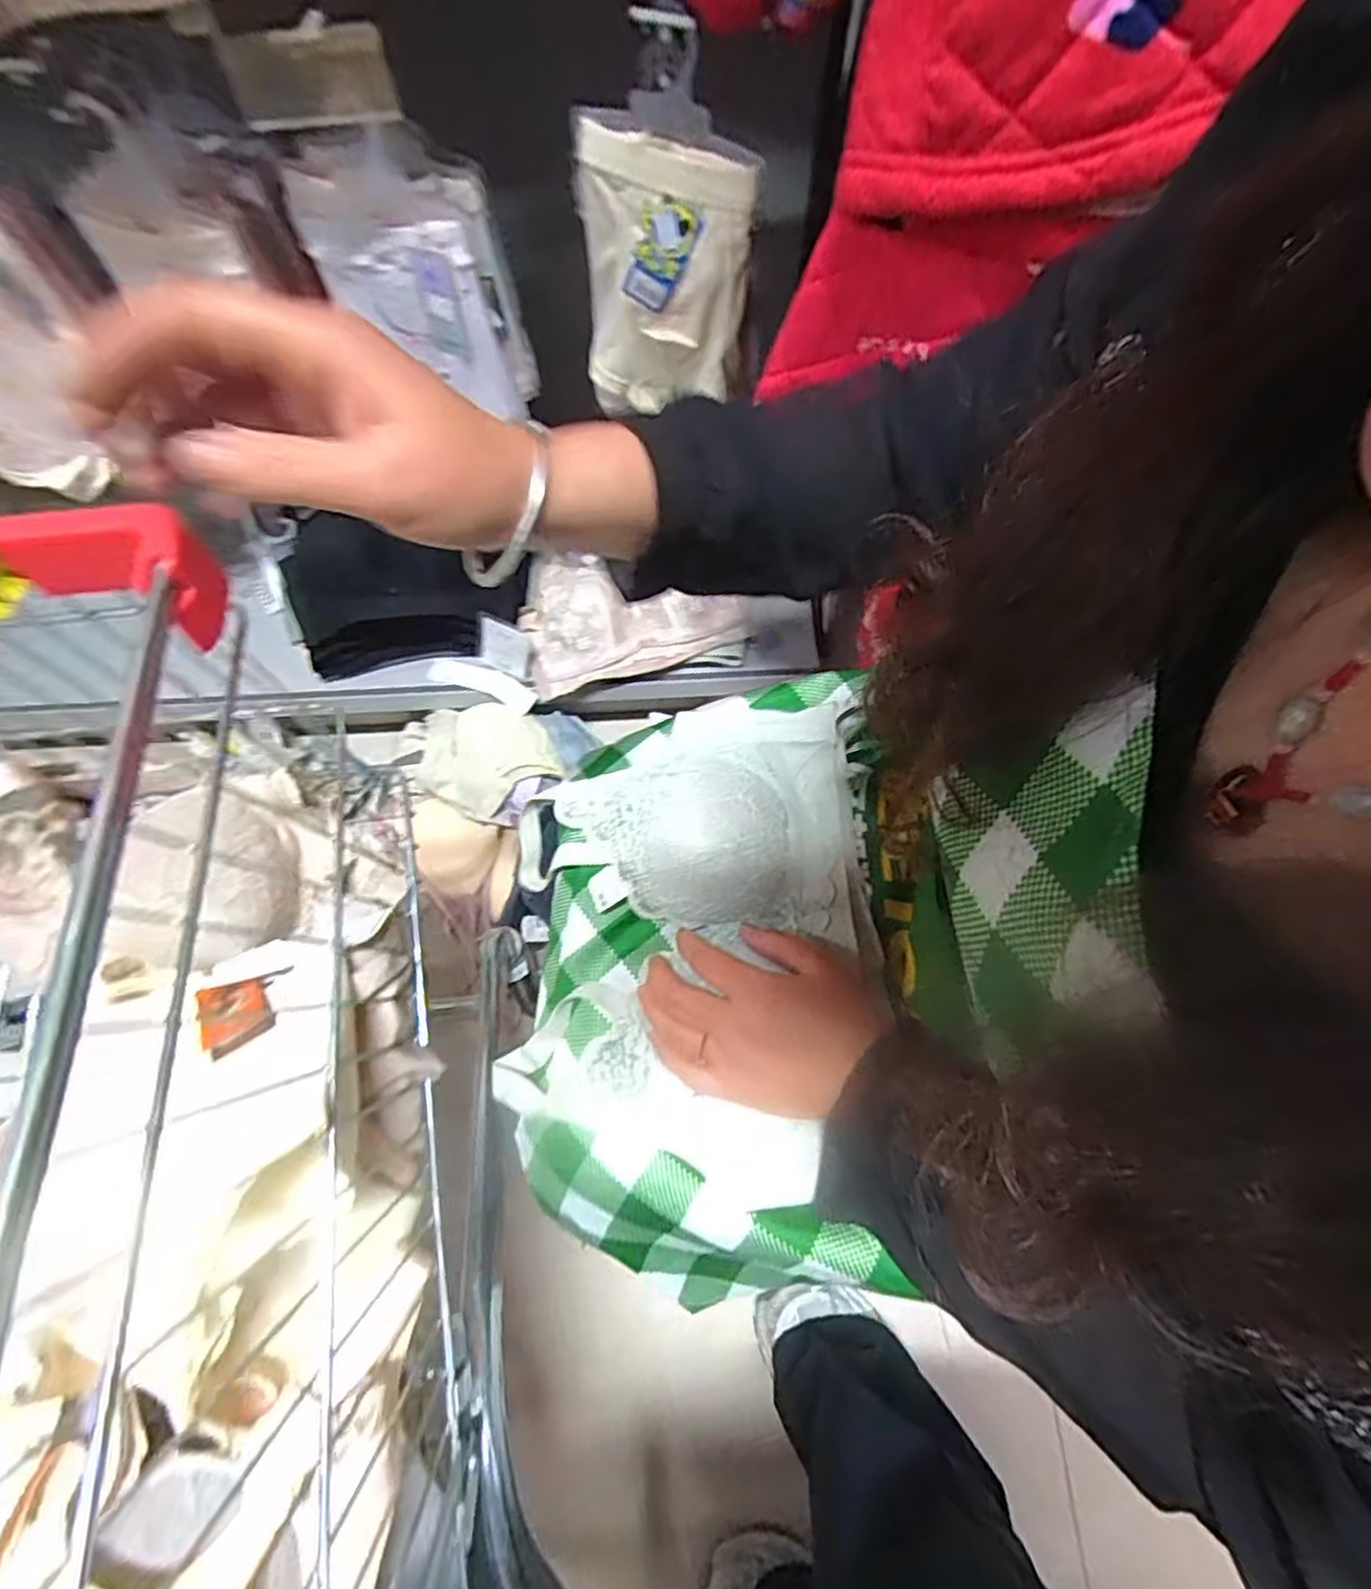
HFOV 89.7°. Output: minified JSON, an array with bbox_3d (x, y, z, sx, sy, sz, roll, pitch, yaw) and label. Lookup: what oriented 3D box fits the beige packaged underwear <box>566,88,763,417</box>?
[{"bbox_3d":[-0.016,-0.430,0.593,0.146,0.229,0.049,4,67,3],"label":"beige packaged underwear"}]

